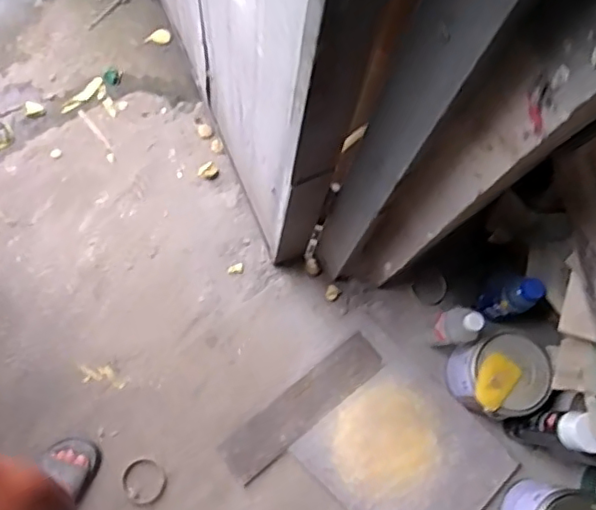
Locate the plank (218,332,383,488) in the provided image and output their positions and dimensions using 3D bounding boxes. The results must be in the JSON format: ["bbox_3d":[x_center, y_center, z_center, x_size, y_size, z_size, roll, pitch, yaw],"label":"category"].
[{"bbox_3d":[0.011,0.304,1.173,0.368,0.018,0.092,-38,82,-15],"label":"plank"}]

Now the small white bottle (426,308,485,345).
[{"bbox_3d":[0.297,0.148,1.141,0.056,0.217,0.072,-26,76,-12],"label":"small white bottle"}]

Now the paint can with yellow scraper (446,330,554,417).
[{"bbox_3d":[0.392,0.241,1.144,0.148,0.151,0.147,2,74,-6],"label":"paint can with yellow scraper"}]

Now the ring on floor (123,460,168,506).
[{"bbox_3d":[-0.294,0.435,1.113,0.082,0.011,0.083,2,74,-6],"label":"ring on floor"}]

